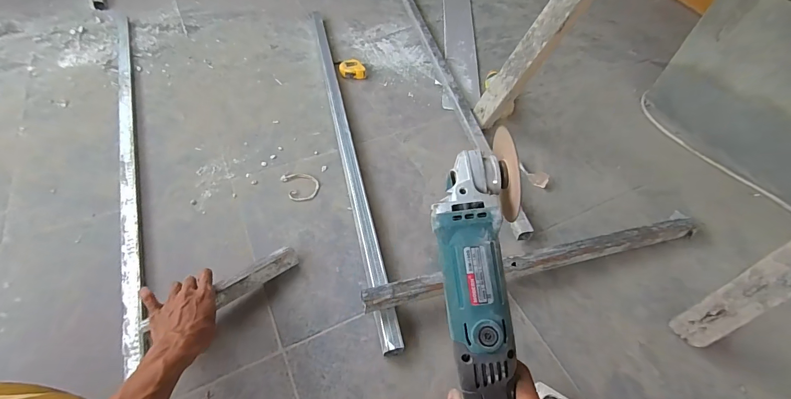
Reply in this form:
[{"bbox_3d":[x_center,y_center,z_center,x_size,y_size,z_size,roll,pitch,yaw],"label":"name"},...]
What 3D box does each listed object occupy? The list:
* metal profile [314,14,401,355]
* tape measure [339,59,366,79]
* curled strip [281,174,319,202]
[{"bbox_3d":[-0.134,-0.180,0.898,0.043,0.039,1.096,-8,53,-12],"label":"metal profile"},{"bbox_3d":[-0.125,-0.386,1.064,0.075,0.030,0.066,0,52,-6],"label":"tape measure"},{"bbox_3d":[-0.206,-0.032,0.793,0.068,0.004,0.087,-22,57,-21],"label":"curled strip"}]

